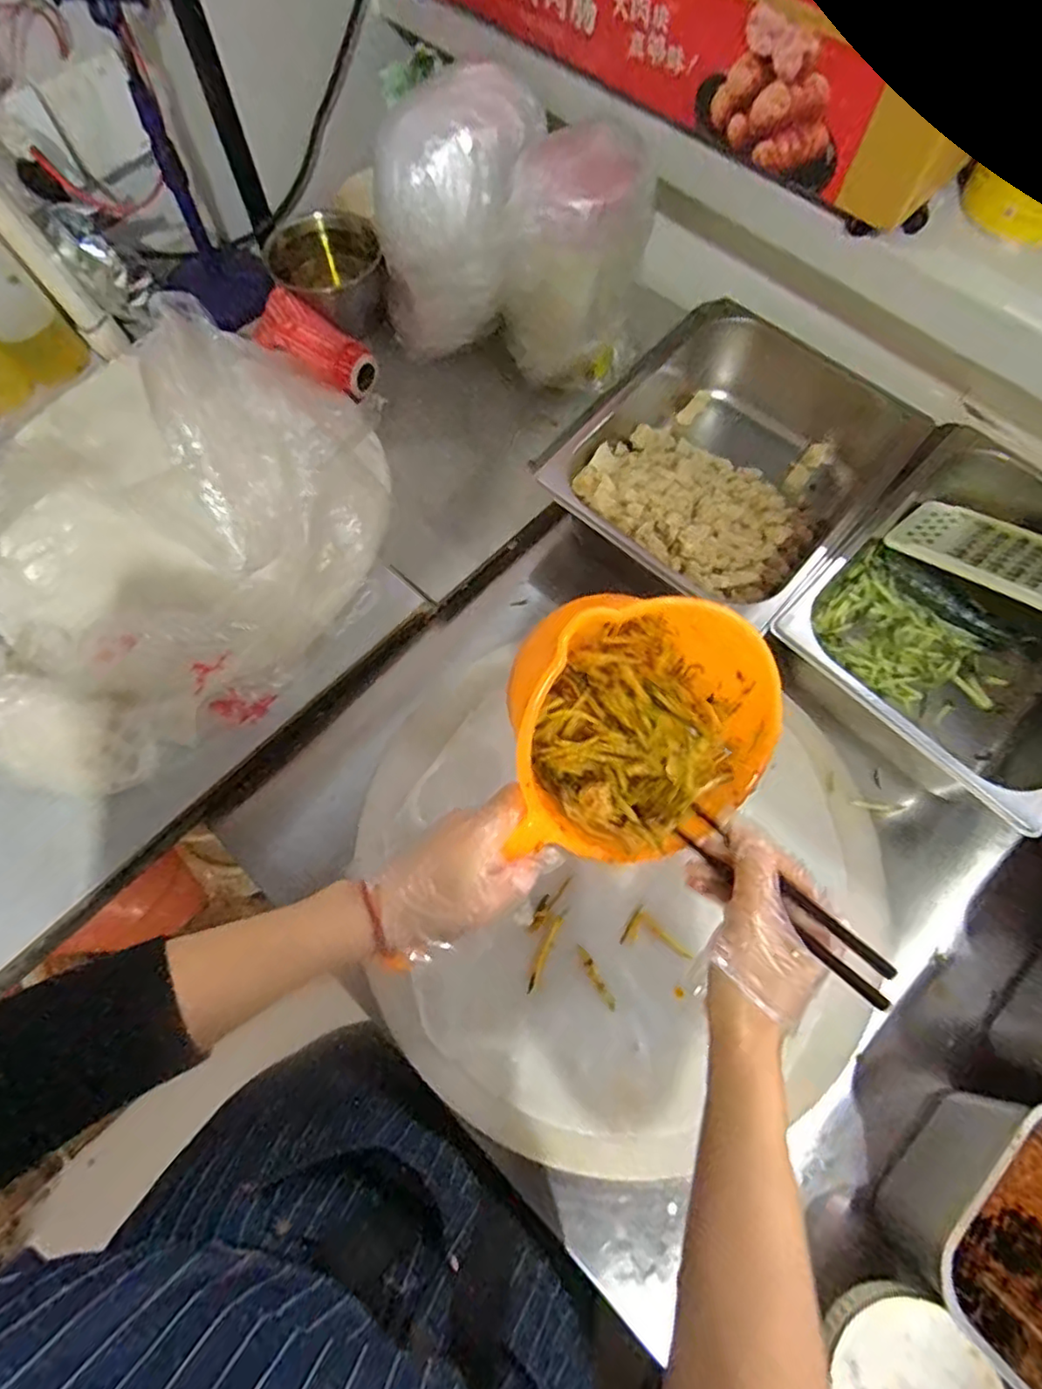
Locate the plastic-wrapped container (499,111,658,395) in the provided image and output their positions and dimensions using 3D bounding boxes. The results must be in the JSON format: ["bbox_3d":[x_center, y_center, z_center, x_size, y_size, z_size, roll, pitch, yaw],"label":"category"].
[{"bbox_3d":[0.054,-0.427,0.647,0.142,0.195,0.106,8,69,3],"label":"plastic-wrapped container"}]

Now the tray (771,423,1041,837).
[{"bbox_3d":[0.432,-0.072,0.620,0.266,0.105,0.335,42,75,14],"label":"tray"}]

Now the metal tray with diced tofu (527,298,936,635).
[{"bbox_3d":[0.204,-0.237,0.689,0.300,0.105,0.327,39,74,13],"label":"metal tray with diced tofu"}]

